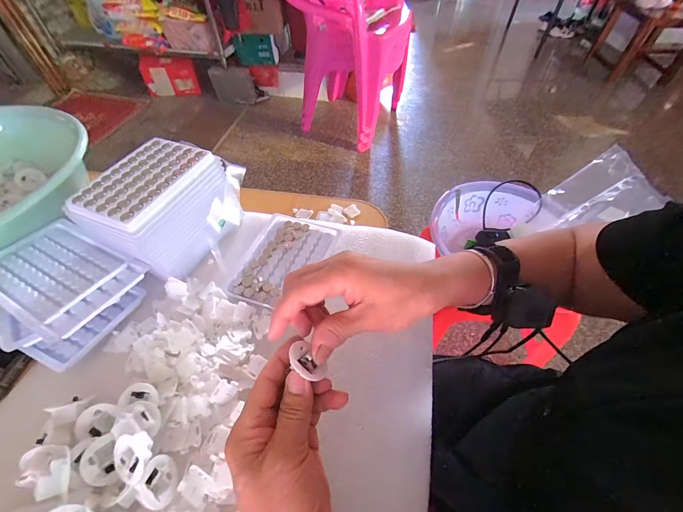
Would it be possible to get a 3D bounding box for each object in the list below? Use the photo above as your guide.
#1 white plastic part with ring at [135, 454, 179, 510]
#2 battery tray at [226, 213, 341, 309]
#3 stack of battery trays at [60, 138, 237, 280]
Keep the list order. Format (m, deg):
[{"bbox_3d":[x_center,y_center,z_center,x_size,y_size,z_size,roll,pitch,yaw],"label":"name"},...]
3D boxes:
[{"bbox_3d":[-0.133,0.165,0.226,0.021,0.020,0.029,11,53,8],"label":"white plastic part with ring"},{"bbox_3d":[-0.066,0.003,0.363,0.089,0.008,0.127,17,55,12],"label":"battery tray"},{"bbox_3d":[-0.194,-0.053,0.342,0.113,0.077,0.134,15,54,11],"label":"stack of battery trays"}]

